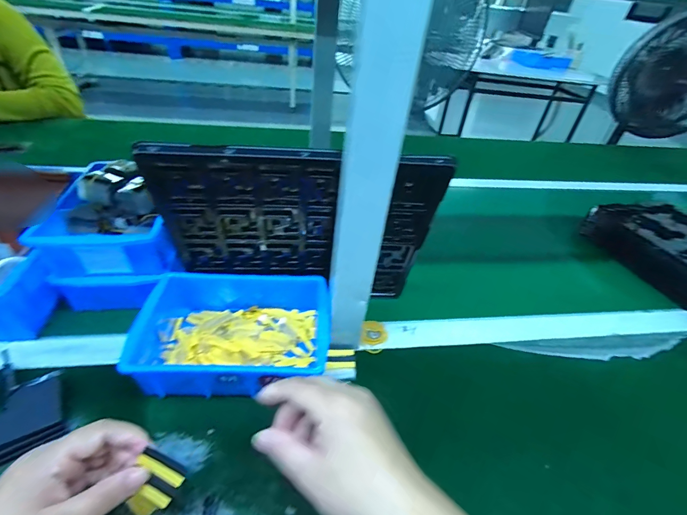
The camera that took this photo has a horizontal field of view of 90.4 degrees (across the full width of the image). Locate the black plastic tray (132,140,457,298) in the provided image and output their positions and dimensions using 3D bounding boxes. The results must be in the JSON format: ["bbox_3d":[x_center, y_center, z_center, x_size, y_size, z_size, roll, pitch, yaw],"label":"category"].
[{"bbox_3d":[-0.047,-0.029,0.395,0.291,0.222,0.013,2,51,-9],"label":"black plastic tray"}]

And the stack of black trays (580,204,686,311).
[{"bbox_3d":[0.615,-0.004,0.609,0.213,0.058,0.288,-8,43,-18],"label":"stack of black trays"}]

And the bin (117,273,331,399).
[{"bbox_3d":[-0.121,0.082,0.395,0.201,0.059,0.149,-1,41,-10],"label":"bin"}]

